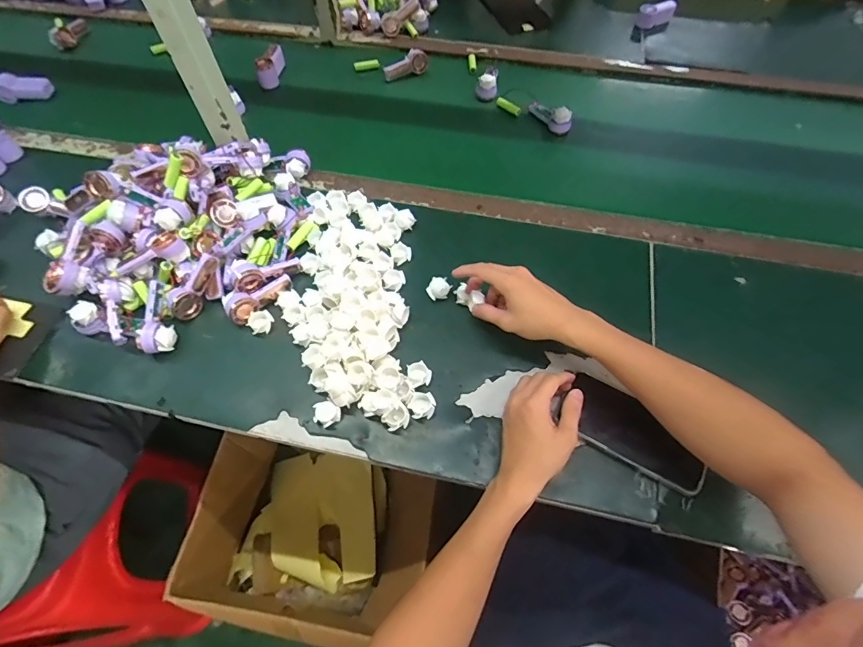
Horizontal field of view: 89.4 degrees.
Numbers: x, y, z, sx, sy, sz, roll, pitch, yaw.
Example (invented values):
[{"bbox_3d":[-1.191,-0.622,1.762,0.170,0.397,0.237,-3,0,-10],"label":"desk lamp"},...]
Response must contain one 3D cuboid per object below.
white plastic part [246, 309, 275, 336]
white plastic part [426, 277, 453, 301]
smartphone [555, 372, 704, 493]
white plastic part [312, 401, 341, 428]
[{"bbox_3d":[-0.229,-0.002,0.581,0.031,0.010,0.031,0,60,1],"label":"white plastic part"},{"bbox_3d":[0.010,-0.046,0.594,0.028,0.032,0.026,-36,65,-18],"label":"white plastic part"},{"bbox_3d":[0.234,0.123,0.508,0.163,0.013,0.073,31,80,21],"label":"smartphone"},{"bbox_3d":[-0.124,0.110,0.522,0.032,0.016,0.027,5,60,4],"label":"white plastic part"}]

